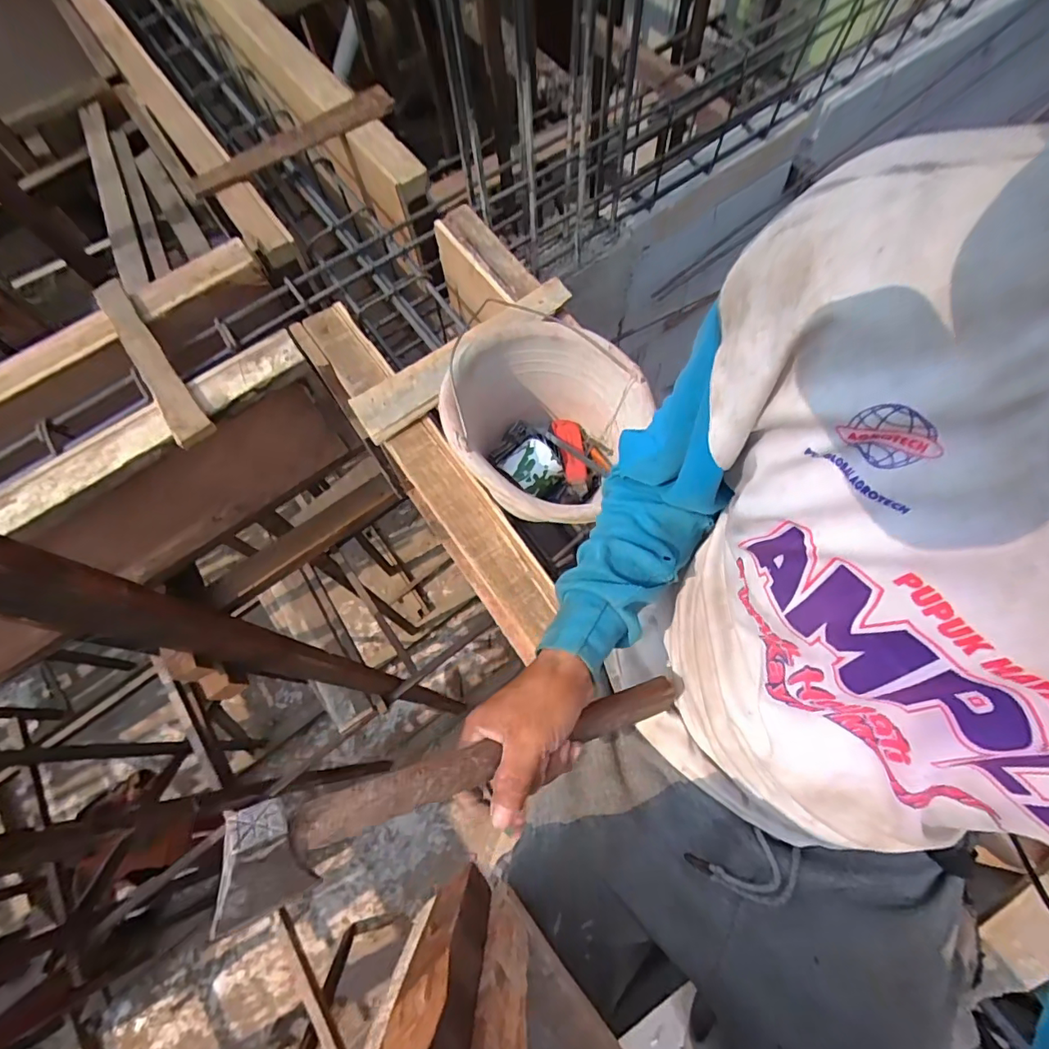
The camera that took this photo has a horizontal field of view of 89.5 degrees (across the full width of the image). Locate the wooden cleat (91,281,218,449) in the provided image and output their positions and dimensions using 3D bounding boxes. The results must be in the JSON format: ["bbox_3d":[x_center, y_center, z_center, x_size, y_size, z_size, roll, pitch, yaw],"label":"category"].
[{"bbox_3d":[-0.574,-0.251,0.807,0.052,0.028,0.343,-36,73,-11],"label":"wooden cleat"}]

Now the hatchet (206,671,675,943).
[{"bbox_3d":[-0.023,0.170,0.372,0.337,0.073,0.053,-8,67,-30],"label":"hatchet"}]

